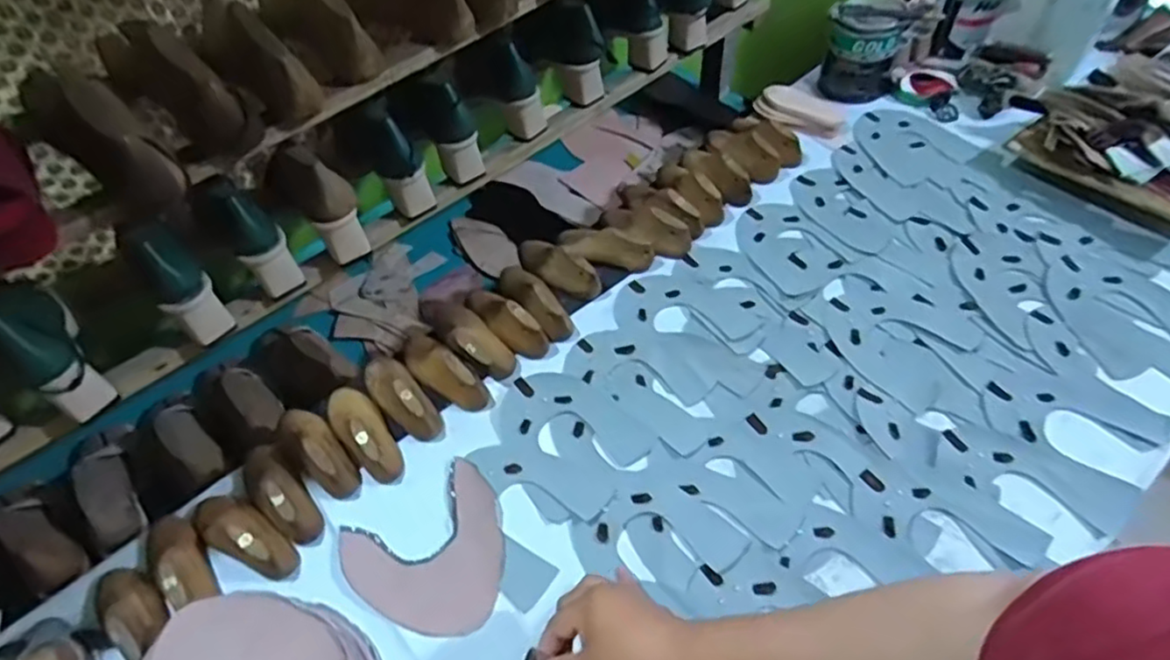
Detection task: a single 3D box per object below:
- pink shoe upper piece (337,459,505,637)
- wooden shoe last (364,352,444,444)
[{"bbox_3d":[-0.155,0.235,0.676,0.162,0.009,0.159,-29,55,-16],"label":"pink shoe upper piece"},{"bbox_3d":[-0.220,0.075,0.776,0.051,0.058,0.135,-35,57,-20],"label":"wooden shoe last"}]

